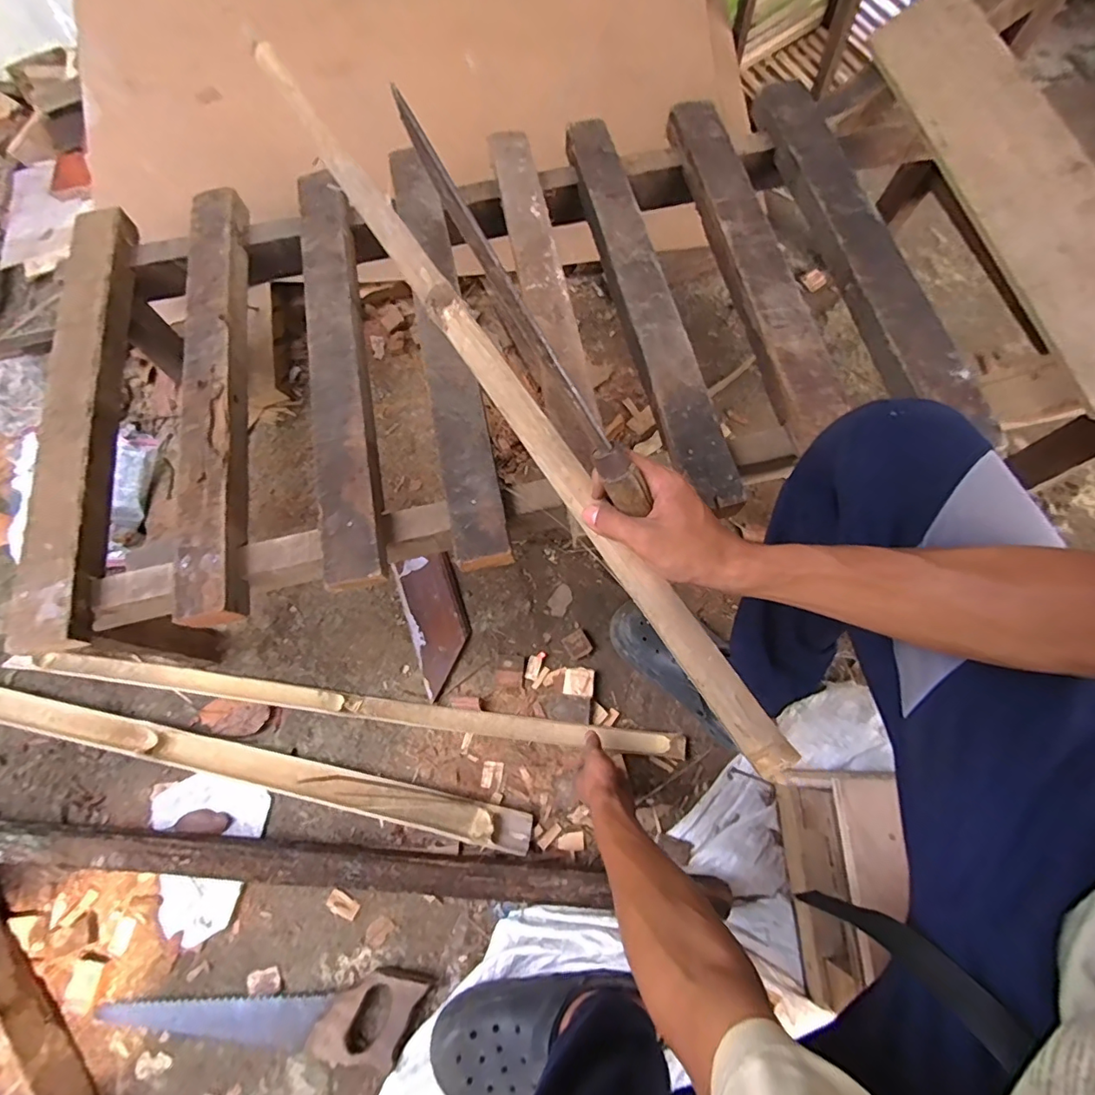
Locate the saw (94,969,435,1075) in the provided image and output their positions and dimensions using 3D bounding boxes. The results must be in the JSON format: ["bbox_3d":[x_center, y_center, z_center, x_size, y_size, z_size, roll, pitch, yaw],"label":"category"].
[{"bbox_3d":[-0.363,0.601,0.657,0.417,0.022,0.091,-1,70,1],"label":"saw"}]

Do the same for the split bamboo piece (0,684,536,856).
[{"bbox_3d":[-0.536,0.307,0.764,1.039,0.025,0.065,11,71,5],"label":"split bamboo piece"}]

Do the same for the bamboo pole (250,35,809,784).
[{"bbox_3d":[-0.079,-0.205,0.485,0.031,0.024,0.895,-31,73,-9],"label":"bamboo pole"}]

